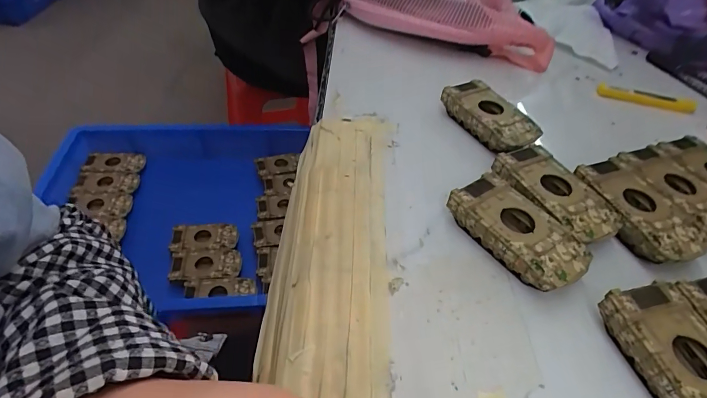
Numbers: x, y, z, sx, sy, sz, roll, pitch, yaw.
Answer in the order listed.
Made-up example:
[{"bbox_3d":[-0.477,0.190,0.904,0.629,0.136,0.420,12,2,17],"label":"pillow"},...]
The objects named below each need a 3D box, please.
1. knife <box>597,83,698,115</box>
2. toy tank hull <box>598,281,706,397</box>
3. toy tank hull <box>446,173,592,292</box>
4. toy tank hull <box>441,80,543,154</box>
[{"bbox_3d":[0.338,-0.118,0.454,0.109,0.012,0.020,9,47,3],"label":"knife"},{"bbox_3d":[0.189,0.098,0.224,0.050,0.026,0.094,-7,48,-12],"label":"toy tank hull"},{"bbox_3d":[0.117,0.026,0.284,0.048,0.027,0.093,-24,54,-25],"label":"toy tank hull"},{"bbox_3d":[0.133,-0.077,0.383,0.049,0.029,0.091,-20,52,-23],"label":"toy tank hull"}]

